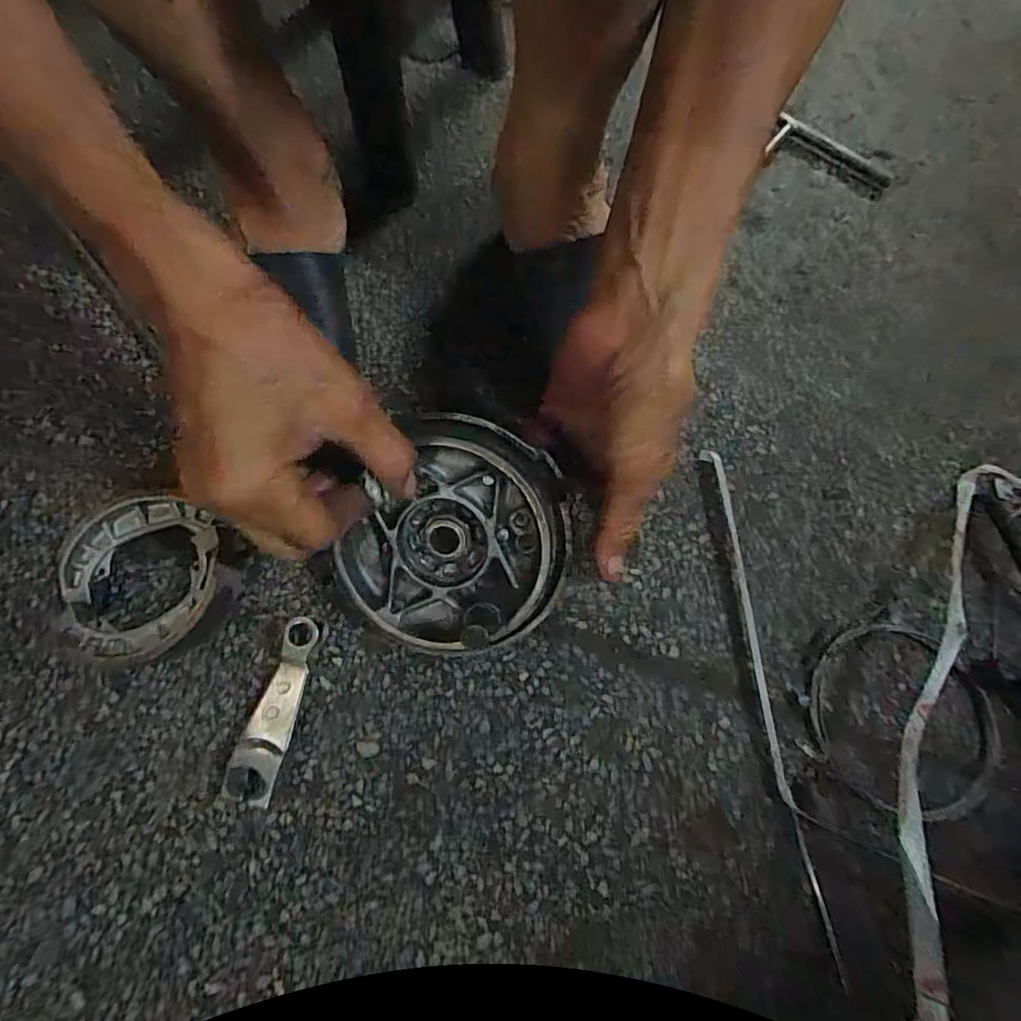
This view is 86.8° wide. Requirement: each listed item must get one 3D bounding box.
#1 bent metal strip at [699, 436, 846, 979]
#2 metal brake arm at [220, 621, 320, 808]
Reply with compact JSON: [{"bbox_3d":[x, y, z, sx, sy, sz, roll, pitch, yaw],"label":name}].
[{"bbox_3d":[0.149,0.094,0.314,0.017,0.008,0.282,-5,70,-4],"label":"bent metal strip"},{"bbox_3d":[-0.124,0.106,0.290,0.025,0.023,0.093,16,70,3],"label":"metal brake arm"}]

